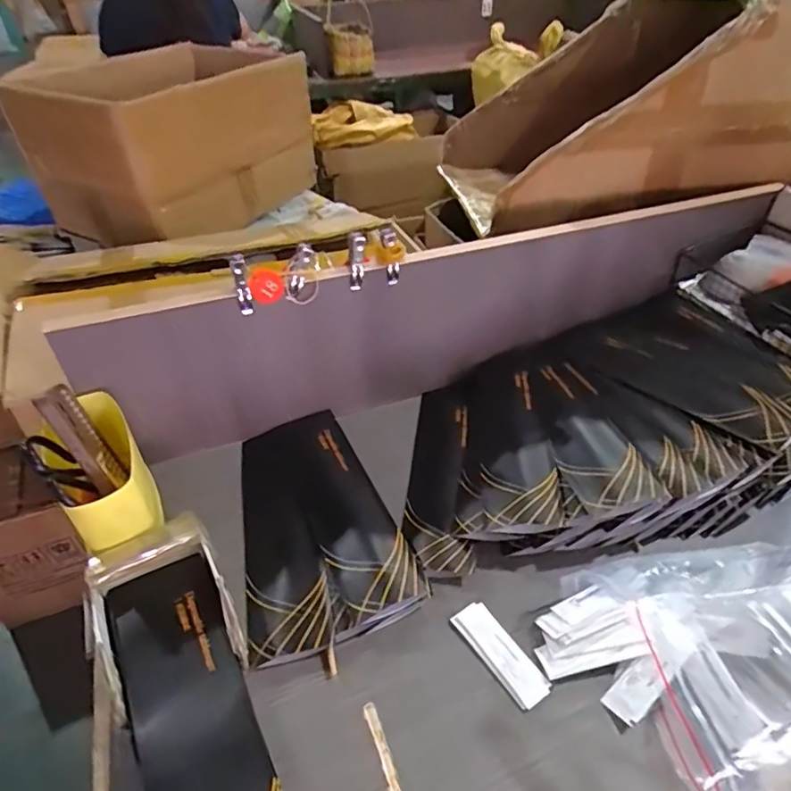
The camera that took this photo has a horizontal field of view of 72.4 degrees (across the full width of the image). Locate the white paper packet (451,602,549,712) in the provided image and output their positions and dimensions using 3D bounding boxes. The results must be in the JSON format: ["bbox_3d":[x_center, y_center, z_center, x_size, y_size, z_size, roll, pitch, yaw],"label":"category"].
[{"bbox_3d":[0.092,0.224,0.474,0.034,0.004,0.094,-26,48,-25],"label":"white paper packet"}]

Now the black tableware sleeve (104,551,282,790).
[{"bbox_3d":[-0.149,0.239,0.404,0.091,0.019,0.272,-25,46,-24],"label":"black tableware sleeve"}]

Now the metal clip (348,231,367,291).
[{"bbox_3d":[-0.040,-0.144,0.581,0.020,0.063,0.012,-21,36,-34],"label":"metal clip"}]

